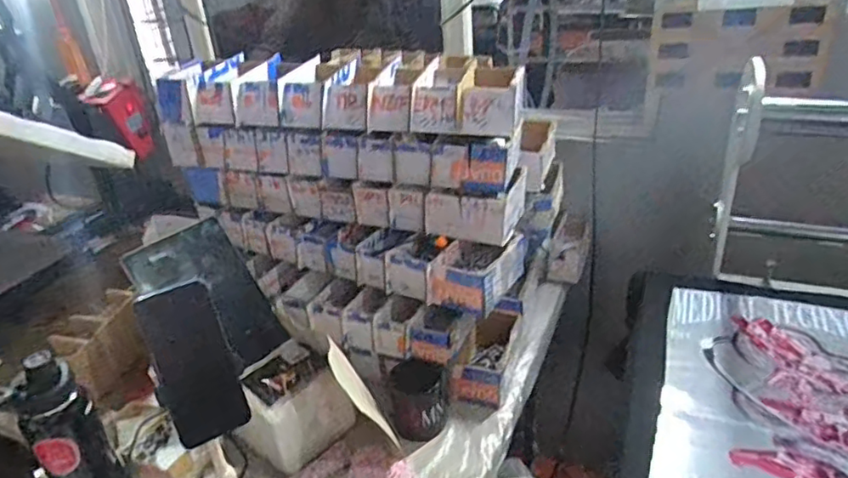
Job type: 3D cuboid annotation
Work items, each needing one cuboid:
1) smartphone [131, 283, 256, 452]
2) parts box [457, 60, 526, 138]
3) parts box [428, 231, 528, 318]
[{"bbox_3d":[-0.253,0.138,0.656,0.082,0.171,0.012,-19,7,-24],"label":"smartphone"},{"bbox_3d":[0.114,-0.238,0.999,0.103,0.068,0.186,0,29,9],"label":"parts box"},{"bbox_3d":[0.090,0.050,0.980,0.108,0.067,0.161,10,32,26],"label":"parts box"}]

